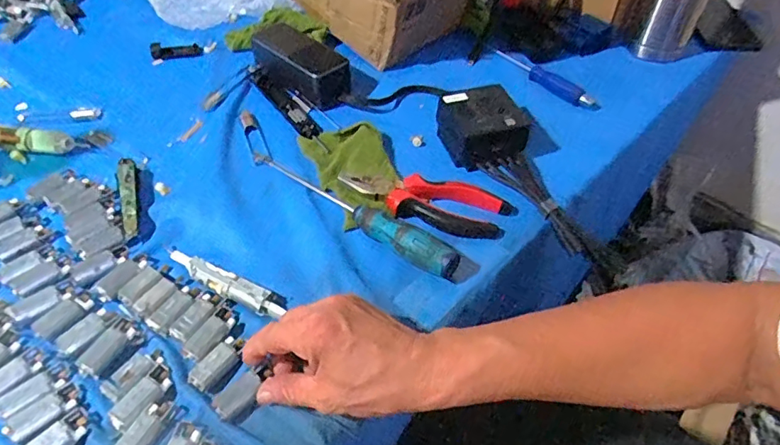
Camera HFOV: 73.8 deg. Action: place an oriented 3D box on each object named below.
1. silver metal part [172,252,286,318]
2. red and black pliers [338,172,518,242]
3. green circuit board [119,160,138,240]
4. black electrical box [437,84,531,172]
[{"bbox_3d":[-0.140,0.048,0.434,0.119,0.013,0.019,21,51,17],"label":"silver metal part"},{"bbox_3d":[0.035,-0.022,0.496,0.162,0.018,0.051,12,49,9],"label":"red and black pliers"},{"bbox_3d":[-0.249,-0.026,0.492,0.016,0.011,0.098,-13,49,-12],"label":"green circuit board"},{"bbox_3d":[0.099,-0.099,0.549,0.078,0.047,0.090,-13,49,-12],"label":"black electrical box"}]

